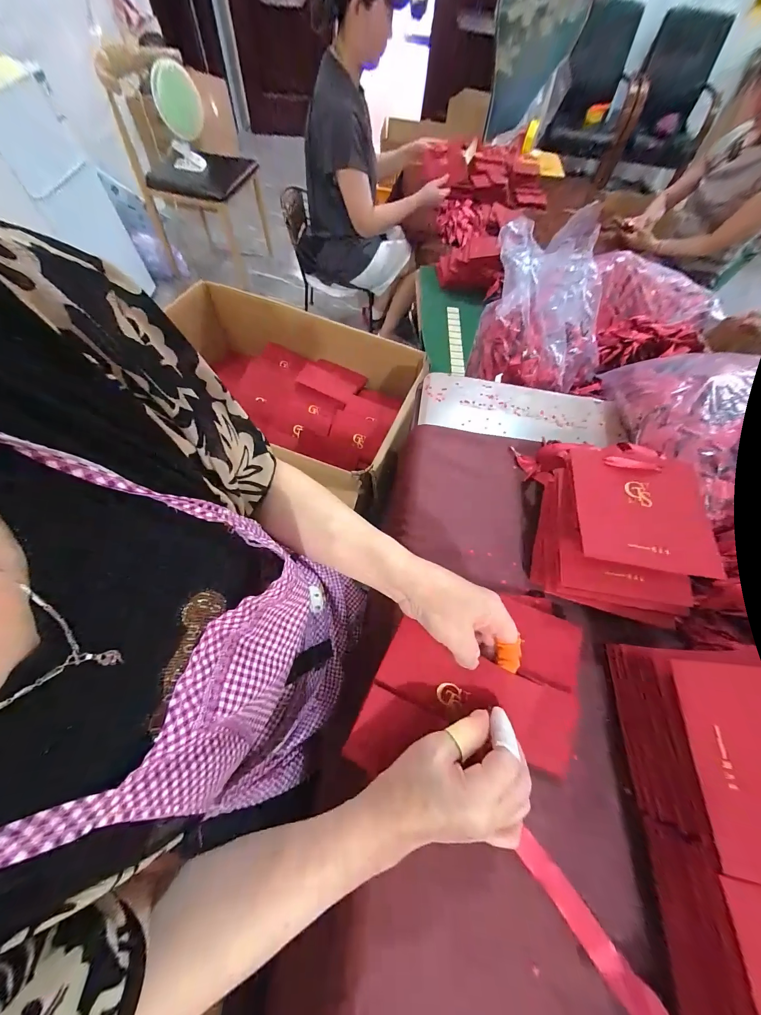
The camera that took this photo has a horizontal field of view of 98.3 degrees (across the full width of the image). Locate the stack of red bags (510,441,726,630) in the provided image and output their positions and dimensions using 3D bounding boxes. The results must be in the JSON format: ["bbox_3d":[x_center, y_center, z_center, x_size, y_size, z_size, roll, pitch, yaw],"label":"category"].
[{"bbox_3d":[0.267,0.017,0.387,0.182,0.085,0.200,15,62,4],"label":"stack of red bags"}]

